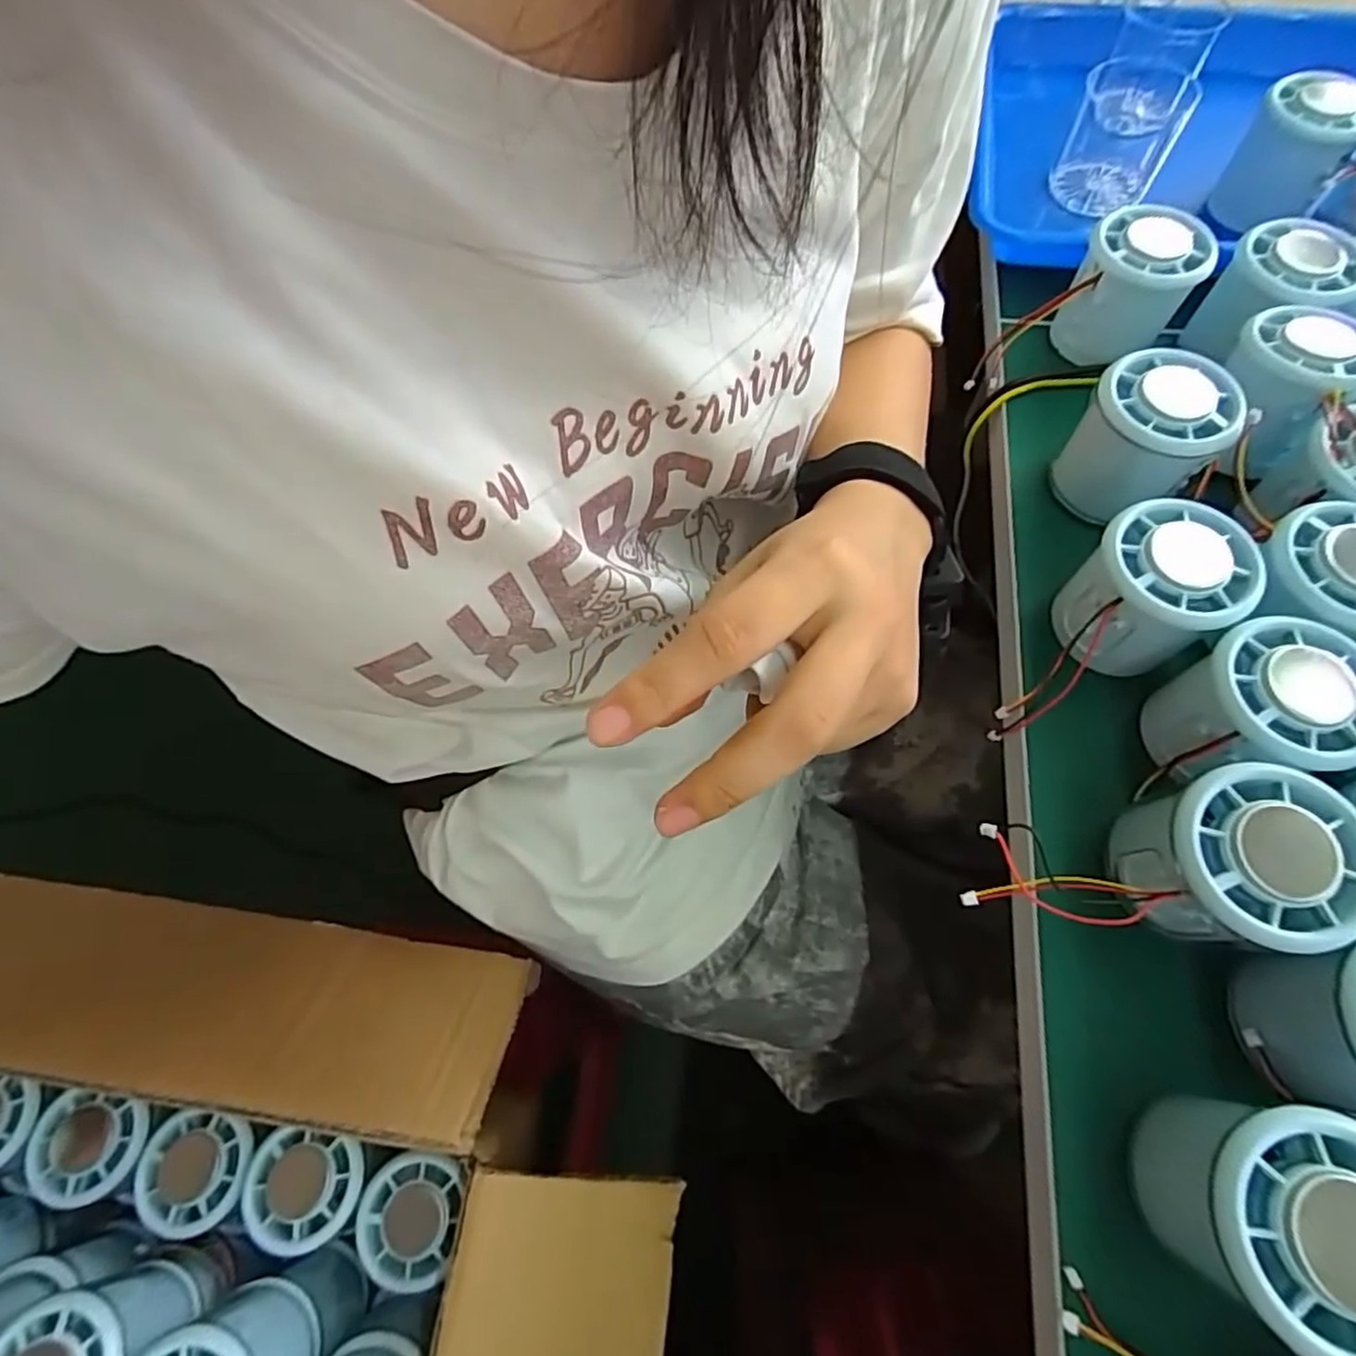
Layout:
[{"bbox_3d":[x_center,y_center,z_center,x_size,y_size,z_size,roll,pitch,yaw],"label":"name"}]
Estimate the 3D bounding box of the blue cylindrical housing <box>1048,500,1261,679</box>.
[{"bbox_3d":[0.185,-0.032,0.279,0.053,0.061,0.053,0,66,1],"label":"blue cylindrical housing"}]

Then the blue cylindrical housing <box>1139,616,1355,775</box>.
[{"bbox_3d":[0.215,0.013,0.258,0.052,0.058,0.055,1,66,1],"label":"blue cylindrical housing"}]

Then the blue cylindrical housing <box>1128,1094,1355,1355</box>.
[{"bbox_3d":[0.169,0.152,0.199,0.056,0.061,0.057,31,70,14],"label":"blue cylindrical housing"}]

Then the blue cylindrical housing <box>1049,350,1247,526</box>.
[{"bbox_3d":[0.206,-0.106,0.308,0.053,0.058,0.056,-5,66,-1],"label":"blue cylindrical housing"}]

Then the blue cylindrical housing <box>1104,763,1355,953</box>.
[{"bbox_3d":[0.181,0.064,0.236,0.056,0.064,0.054,0,66,1],"label":"blue cylindrical housing"}]

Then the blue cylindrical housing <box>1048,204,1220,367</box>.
[{"bbox_3d":[0.228,-0.197,0.349,0.054,0.054,0.053,31,70,14],"label":"blue cylindrical housing"}]

